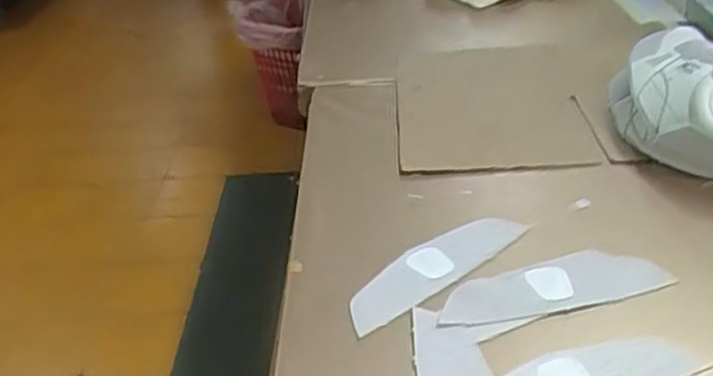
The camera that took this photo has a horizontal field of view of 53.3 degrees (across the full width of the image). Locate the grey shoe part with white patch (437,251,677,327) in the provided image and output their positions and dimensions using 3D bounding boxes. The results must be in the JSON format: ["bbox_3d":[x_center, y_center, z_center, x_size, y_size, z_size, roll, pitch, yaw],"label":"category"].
[{"bbox_3d":[0.155,0.078,0.568,0.183,0.005,0.056,-11,33,-7],"label":"grey shoe part with white patch"}]

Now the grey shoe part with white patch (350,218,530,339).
[{"bbox_3d":[0.067,0.067,0.606,0.187,0.006,0.051,-28,43,-31],"label":"grey shoe part with white patch"}]

